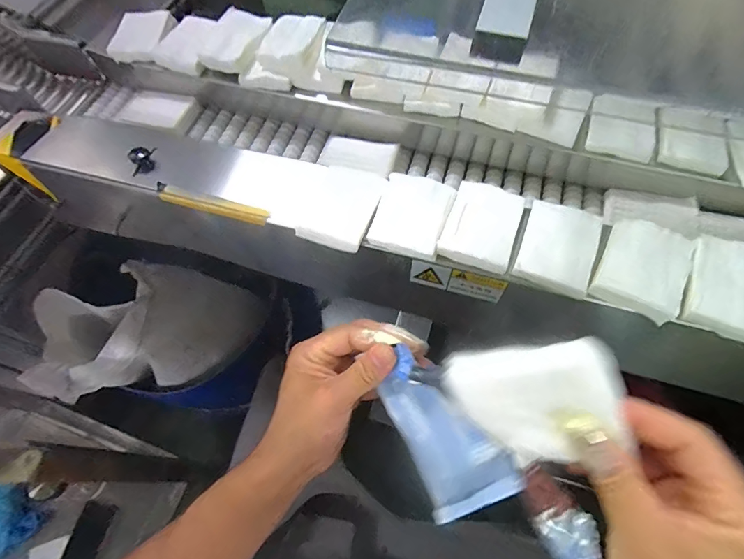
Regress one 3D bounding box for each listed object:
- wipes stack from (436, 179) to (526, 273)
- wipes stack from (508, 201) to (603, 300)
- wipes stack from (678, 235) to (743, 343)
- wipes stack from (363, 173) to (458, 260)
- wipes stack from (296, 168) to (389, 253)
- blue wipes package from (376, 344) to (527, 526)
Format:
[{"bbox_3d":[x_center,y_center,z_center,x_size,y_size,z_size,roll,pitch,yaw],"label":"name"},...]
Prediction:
[{"bbox_3d":[0.121,-0.061,0.431,0.074,0.013,0.102,19,65,12],"label":"wipes stack"},{"bbox_3d":[0.192,-0.034,0.409,0.070,0.018,0.092,22,66,13],"label":"wipes stack"},{"bbox_3d":[0.346,0.006,0.383,0.077,0.016,0.104,22,66,13],"label":"wipes stack"},{"bbox_3d":[0.045,-0.074,0.435,0.076,0.011,0.101,19,65,11],"label":"wipes stack"},{"bbox_3d":[-0.032,-0.083,0.442,0.074,0.013,0.103,18,65,11],"label":"wipes stack"},{"bbox_3d":[0.049,0.112,0.300,0.070,0.020,0.122,-38,73,18],"label":"blue wipes package"}]

